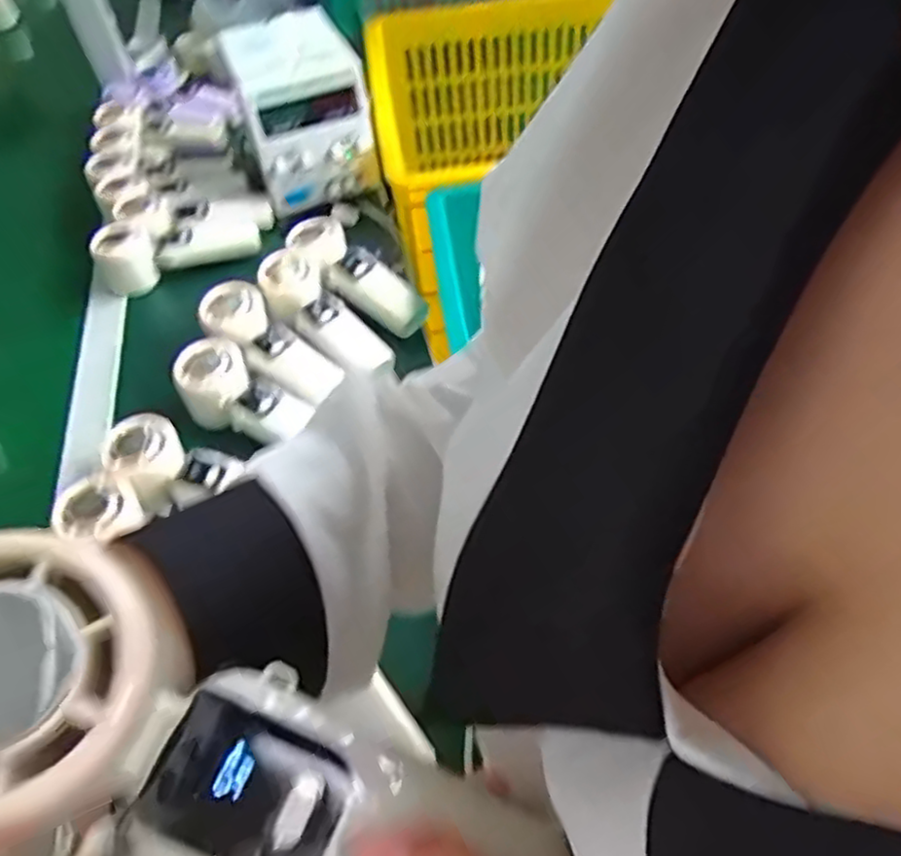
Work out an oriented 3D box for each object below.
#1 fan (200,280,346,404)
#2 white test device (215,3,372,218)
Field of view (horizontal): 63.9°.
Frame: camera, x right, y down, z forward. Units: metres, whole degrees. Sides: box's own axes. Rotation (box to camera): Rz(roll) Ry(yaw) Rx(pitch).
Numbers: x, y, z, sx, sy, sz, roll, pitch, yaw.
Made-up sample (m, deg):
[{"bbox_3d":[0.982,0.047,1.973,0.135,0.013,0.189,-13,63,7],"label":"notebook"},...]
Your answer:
[{"bbox_3d":[-0.167,-0.079,0.653,0.149,0.041,0.059,40,62,17],"label":"fan"},{"bbox_3d":[-0.174,-0.366,0.834,0.127,0.146,0.153,-19,50,-10],"label":"white test device"}]

